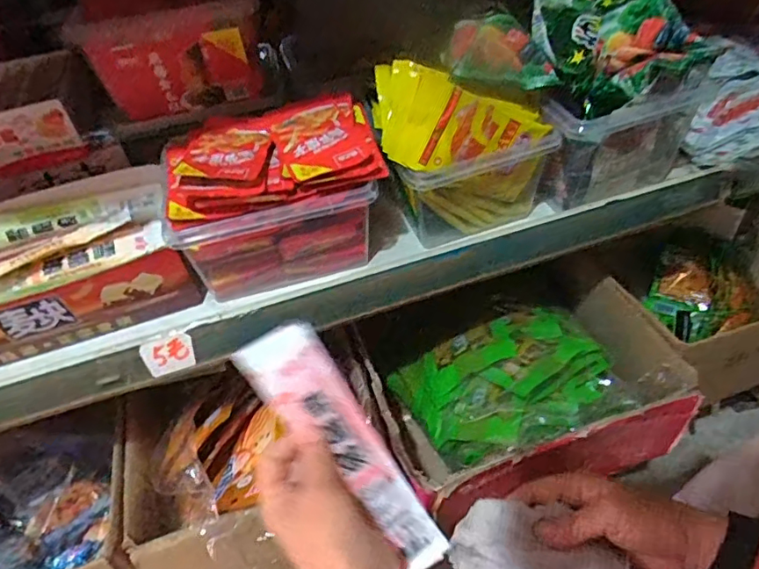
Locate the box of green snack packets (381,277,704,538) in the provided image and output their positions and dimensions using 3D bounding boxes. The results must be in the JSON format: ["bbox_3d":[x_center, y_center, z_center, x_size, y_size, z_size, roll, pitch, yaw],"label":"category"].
[{"bbox_3d":[0.173,0.147,0.682,0.328,0.167,0.208,-17,45,-8],"label":"box of green snack packets"}]

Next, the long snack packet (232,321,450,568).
[{"bbox_3d":[-0.019,0.116,0.385,0.052,0.200,0.005,-37,6,-13],"label":"long snack packet"}]

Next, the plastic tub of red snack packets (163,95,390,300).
[{"bbox_3d":[-0.092,-0.081,0.522,0.193,0.126,0.139,-13,45,-5],"label":"plastic tub of red snack packets"}]

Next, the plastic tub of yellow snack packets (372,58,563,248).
[{"bbox_3d":[0.080,-0.133,0.530,0.154,0.163,0.108,-16,45,-8],"label":"plastic tub of yellow snack packets"}]

